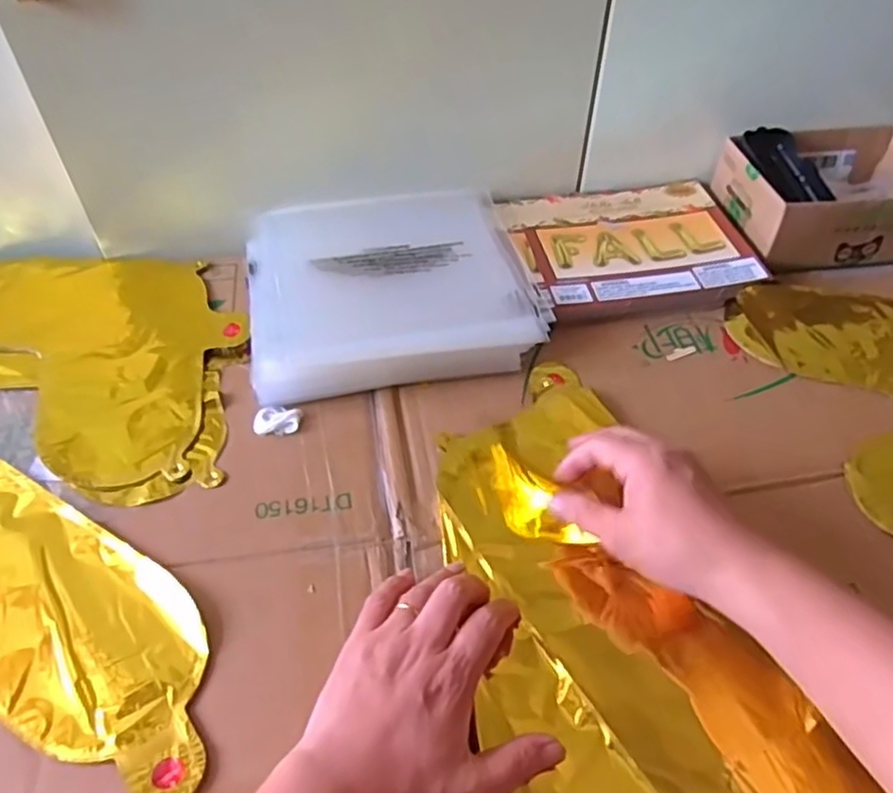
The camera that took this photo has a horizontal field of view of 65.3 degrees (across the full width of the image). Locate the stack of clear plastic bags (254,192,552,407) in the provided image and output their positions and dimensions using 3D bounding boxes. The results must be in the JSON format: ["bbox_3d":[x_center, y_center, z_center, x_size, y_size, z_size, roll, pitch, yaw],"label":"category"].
[{"bbox_3d":[-0.049,-0.102,0.594,0.229,0.031,0.229,-9,50,-8],"label":"stack of clear plastic bags"}]

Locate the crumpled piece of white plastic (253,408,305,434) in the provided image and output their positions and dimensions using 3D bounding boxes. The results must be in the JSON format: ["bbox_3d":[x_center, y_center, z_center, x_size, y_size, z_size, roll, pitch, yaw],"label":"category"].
[{"bbox_3d":[-0.123,0.018,0.510,0.033,0.008,0.020,0,49,-1],"label":"crumpled piece of white plastic"}]

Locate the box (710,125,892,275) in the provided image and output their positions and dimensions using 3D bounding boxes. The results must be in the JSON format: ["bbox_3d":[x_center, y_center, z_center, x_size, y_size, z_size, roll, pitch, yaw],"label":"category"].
[{"bbox_3d":[0.356,-0.190,0.647,0.178,0.068,0.137,-6,50,-5],"label":"box"}]

